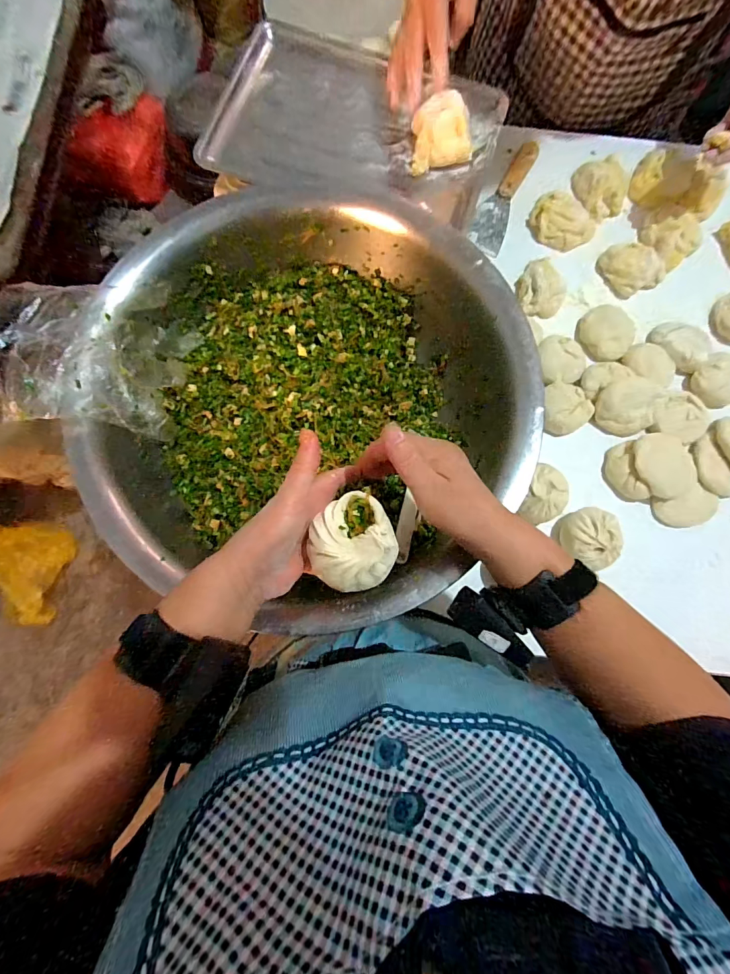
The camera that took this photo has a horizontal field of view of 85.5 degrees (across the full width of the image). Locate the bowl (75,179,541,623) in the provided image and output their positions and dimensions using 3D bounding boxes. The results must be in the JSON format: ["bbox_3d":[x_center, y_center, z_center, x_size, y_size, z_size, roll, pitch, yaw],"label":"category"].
[{"bbox_3d":[-0.038,-0.093,0.450,0.417,0.132,0.411,0,81,-1],"label":"bowl"}]

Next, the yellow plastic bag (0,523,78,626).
[{"bbox_3d":[-0.927,0.241,1.093,0.171,0.109,0.278,-10,81,-3],"label":"yellow plastic bag"}]

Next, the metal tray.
[{"bbox_3d":[-0.004,-0.444,0.486,0.323,0.035,0.253,18,81,2],"label":"metal tray"}]

